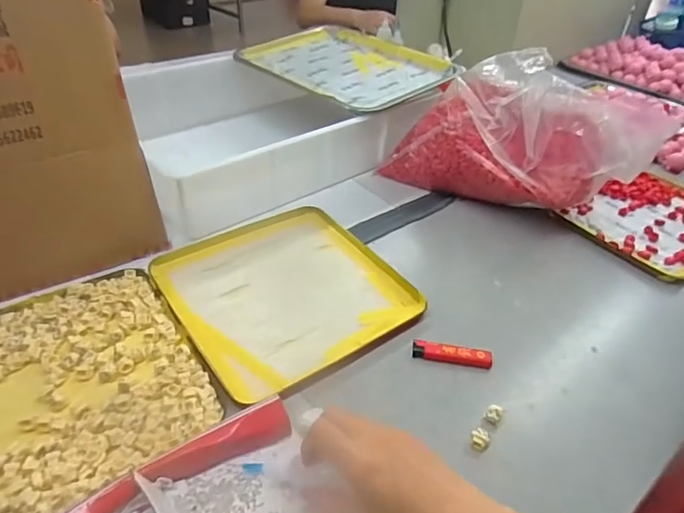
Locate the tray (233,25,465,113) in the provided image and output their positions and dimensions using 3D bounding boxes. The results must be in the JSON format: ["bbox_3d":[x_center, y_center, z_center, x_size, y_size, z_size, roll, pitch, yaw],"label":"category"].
[{"bbox_3d":[0.003,-0.351,0.878,0.262,0.030,0.376,-30,49,-35],"label":"tray"}]

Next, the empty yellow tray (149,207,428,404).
[{"bbox_3d":[-0.067,0.032,0.565,0.234,0.016,0.253,-23,45,-29],"label":"empty yellow tray"}]

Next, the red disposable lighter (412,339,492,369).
[{"bbox_3d":[0.112,0.098,0.498,0.079,0.009,0.019,8,38,6],"label":"red disposable lighter"}]

